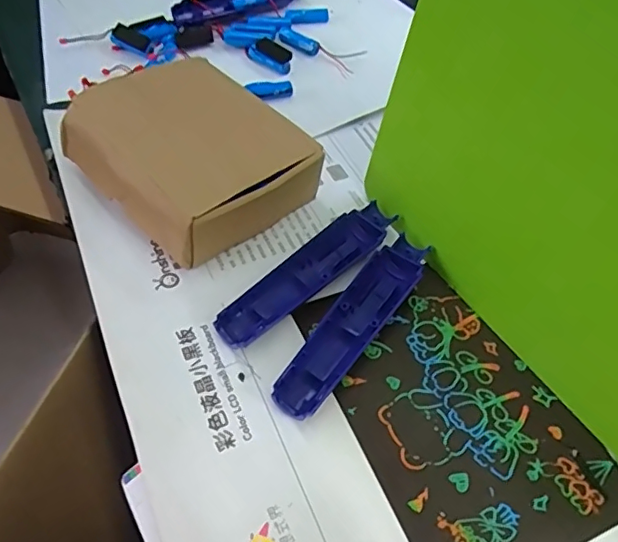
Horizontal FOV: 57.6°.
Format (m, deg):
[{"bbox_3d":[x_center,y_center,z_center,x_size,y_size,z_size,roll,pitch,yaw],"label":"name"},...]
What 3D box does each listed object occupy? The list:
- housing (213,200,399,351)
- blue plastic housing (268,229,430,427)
[{"bbox_3d":[0.000,0.000,0.427,0.166,0.016,0.039,-35,62,-25],"label":"housing"},{"bbox_3d":[0.035,0.036,0.394,0.036,0.015,0.161,29,57,19],"label":"blue plastic housing"}]

